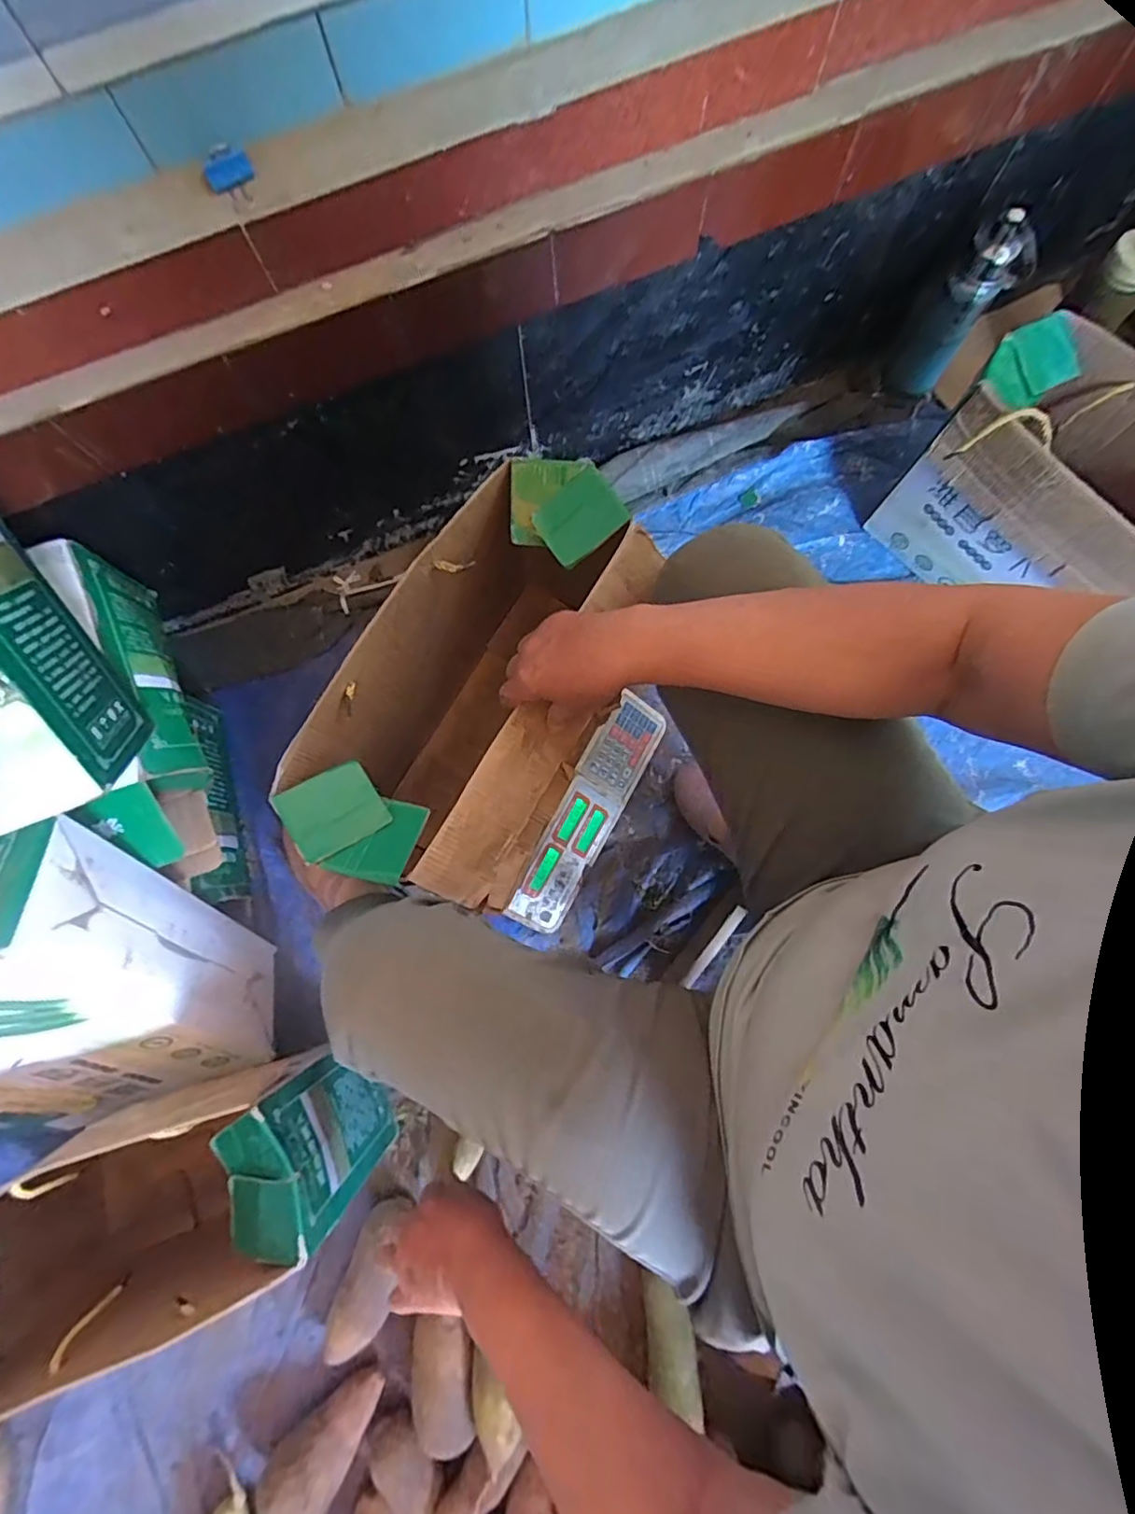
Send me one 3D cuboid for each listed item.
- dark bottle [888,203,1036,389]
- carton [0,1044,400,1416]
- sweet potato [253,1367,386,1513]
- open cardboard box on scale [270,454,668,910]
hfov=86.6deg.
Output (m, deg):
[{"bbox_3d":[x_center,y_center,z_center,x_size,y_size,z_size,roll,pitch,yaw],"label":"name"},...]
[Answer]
[{"bbox_3d":[0.525,-0.594,0.811,0.084,0.246,0.060,31,82,7],"label":"dark bottle"},{"bbox_3d":[-0.419,0.449,0.606,0.408,0.259,0.170,-28,80,-4],"label":"carton"},{"bbox_3d":[-0.263,0.749,0.650,0.067,0.055,0.150,43,67,8],"label":"sweet potato"},{"bbox_3d":[-0.073,-0.055,0.610,0.208,0.263,0.374,26,81,6],"label":"open cardboard box on scale"}]

